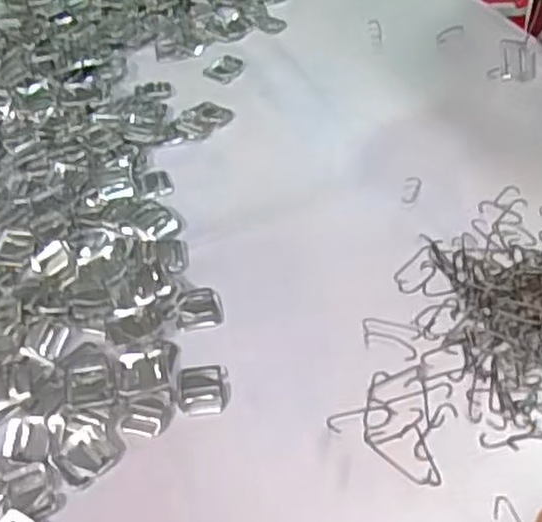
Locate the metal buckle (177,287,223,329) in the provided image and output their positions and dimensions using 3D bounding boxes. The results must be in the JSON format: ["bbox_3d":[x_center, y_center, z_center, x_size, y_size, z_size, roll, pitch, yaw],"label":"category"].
[{"bbox_3d":[-0.050,0.032,0.512,0.031,0.005,0.033,-12,46,-6],"label":"metal buckle"}]

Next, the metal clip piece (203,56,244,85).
[{"bbox_3d":[-0.045,-0.185,0.715,0.032,0.005,0.037,24,52,25],"label":"metal clip piece"}]

